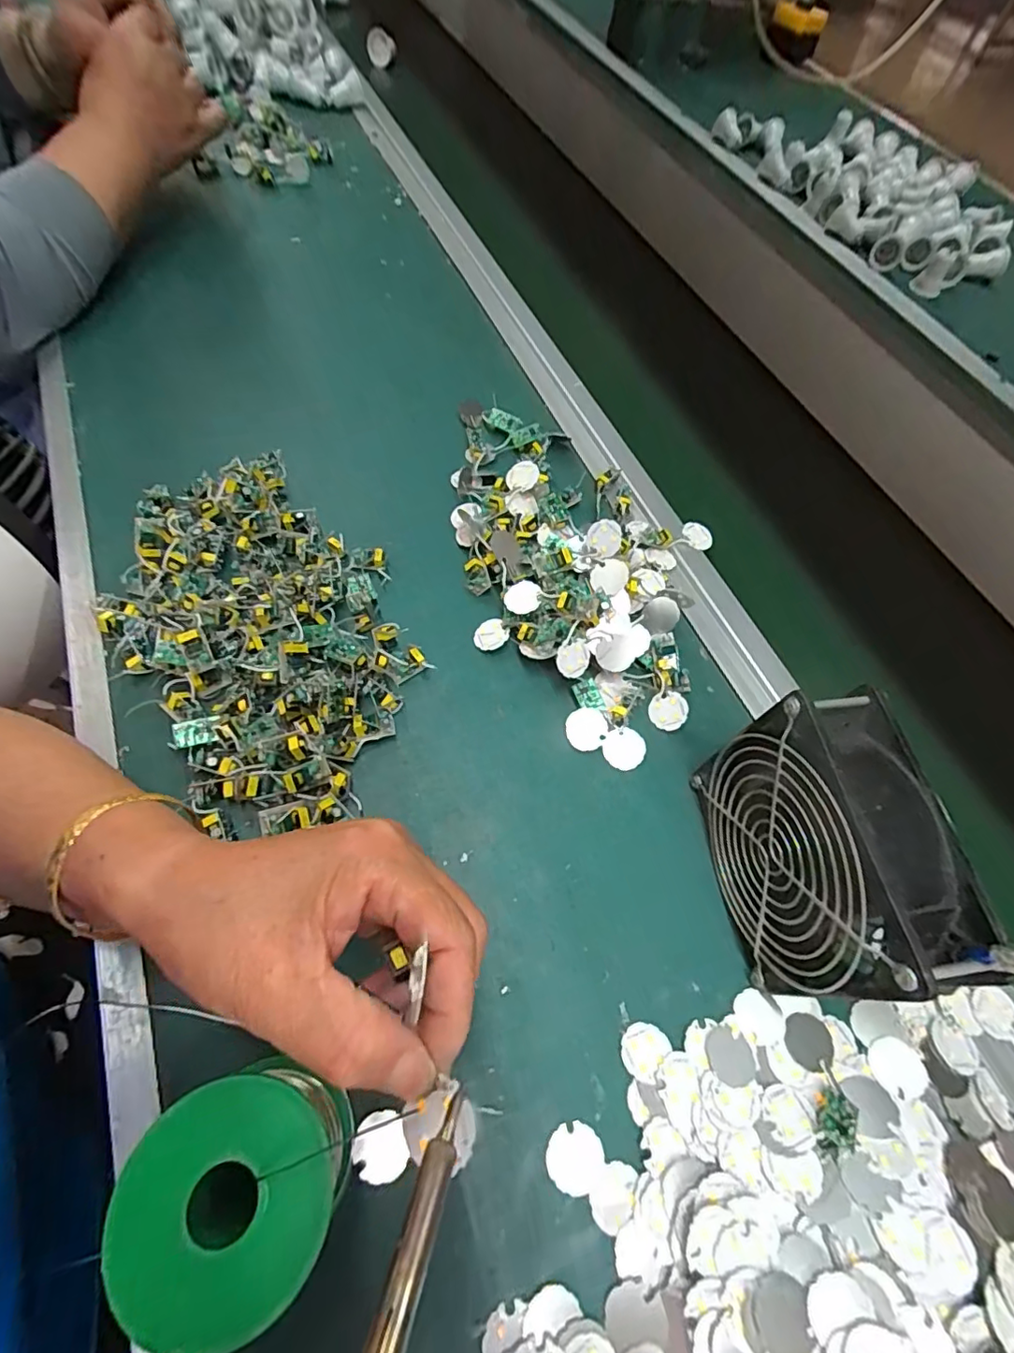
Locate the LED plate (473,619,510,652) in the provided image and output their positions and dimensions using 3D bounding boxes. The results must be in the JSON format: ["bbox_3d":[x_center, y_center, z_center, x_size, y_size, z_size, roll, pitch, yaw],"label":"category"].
[{"bbox_3d":[-0.011,-0.028,0.375,0.024,0.004,0.022,-5,68,13],"label":"LED plate"}]

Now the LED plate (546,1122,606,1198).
[{"bbox_3d":[0.031,0.216,0.250,0.026,0.004,0.025,3,62,-5],"label":"LED plate"}]

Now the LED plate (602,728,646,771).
[{"bbox_3d":[0.072,0.045,0.346,0.027,0.004,0.025,2,80,-9],"label":"LED plate"}]

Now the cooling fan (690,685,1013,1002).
[{"bbox_3d":[0.144,0.084,0.267,0.050,0.119,0.116,-5,63,-9],"label":"cooling fan"}]

